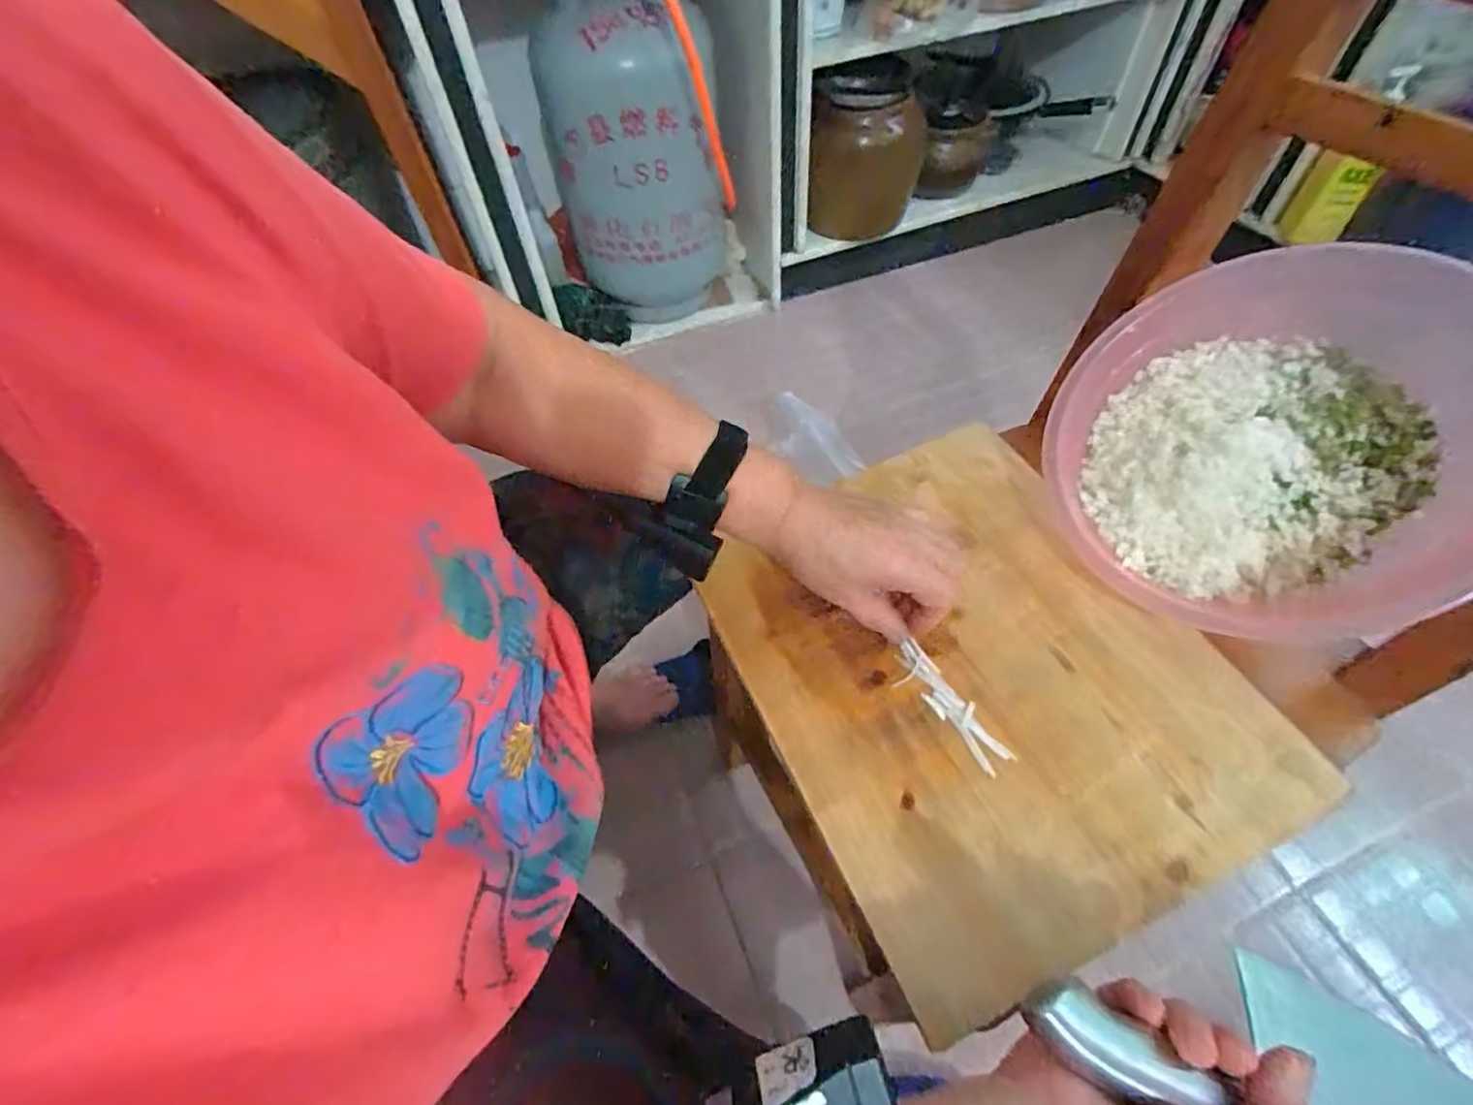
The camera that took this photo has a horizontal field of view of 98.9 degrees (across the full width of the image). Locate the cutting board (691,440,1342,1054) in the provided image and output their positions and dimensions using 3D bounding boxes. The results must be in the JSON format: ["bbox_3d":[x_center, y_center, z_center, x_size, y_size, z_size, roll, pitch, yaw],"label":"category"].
[{"bbox_3d":[0.166,0.074,0.444,0.301,0.018,0.356,-22,56,-13],"label":"cutting board"}]

